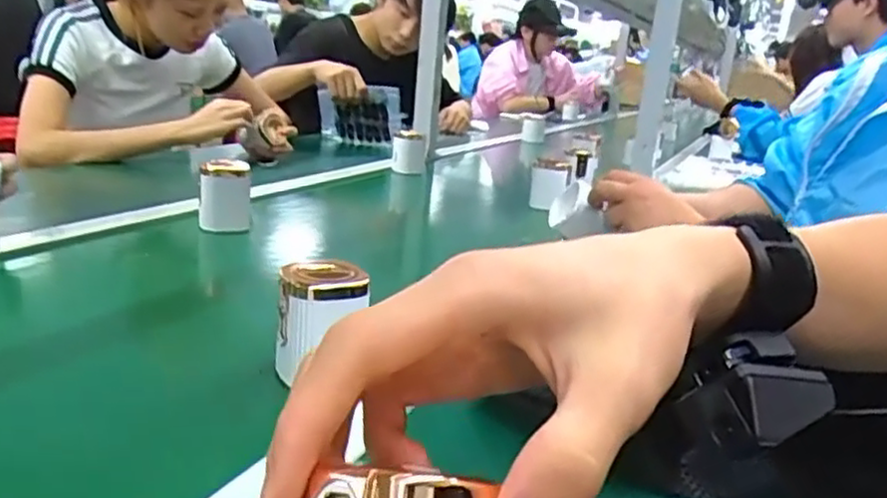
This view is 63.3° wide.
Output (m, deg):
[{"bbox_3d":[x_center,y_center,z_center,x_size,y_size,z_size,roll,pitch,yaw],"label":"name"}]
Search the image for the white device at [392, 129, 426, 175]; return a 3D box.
[{"bbox_3d":[-0.063,-0.172,1.295,0.059,0.076,0.065,5,16,-4],"label":"white device"}]

